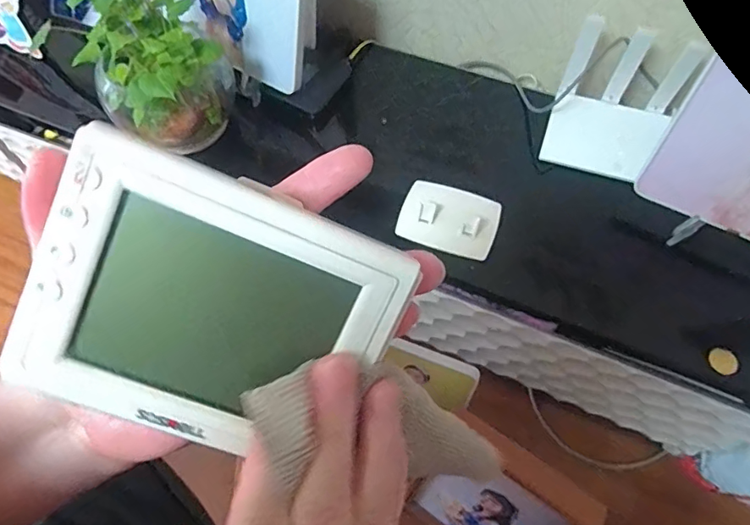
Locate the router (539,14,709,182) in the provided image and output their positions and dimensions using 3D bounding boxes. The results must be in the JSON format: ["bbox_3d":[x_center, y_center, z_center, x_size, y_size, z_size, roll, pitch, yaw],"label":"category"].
[{"bbox_3d":[0.318,-0.212,0.650,0.157,0.131,0.151,25,67,13],"label":"router"}]

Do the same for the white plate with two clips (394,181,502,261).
[{"bbox_3d":[0.097,-0.058,0.640,0.124,0.012,0.095,21,66,11],"label":"white plate with two clips"}]

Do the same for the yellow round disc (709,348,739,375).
[{"bbox_3d":[0.397,0.111,0.562,0.031,0.006,0.031,-1,63,1],"label":"yellow round disc"}]

